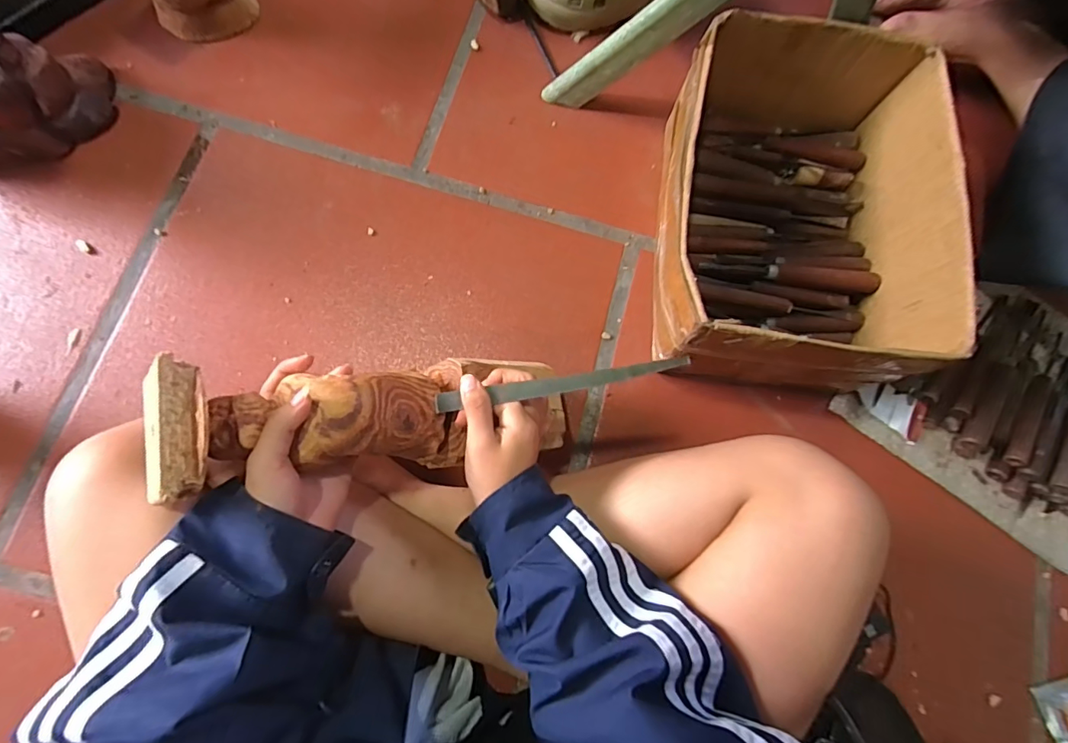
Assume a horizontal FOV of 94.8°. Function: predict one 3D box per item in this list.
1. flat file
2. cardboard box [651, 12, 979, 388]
[{"bbox_3d":[0.019,0.010,0.375,0.192,0.007,0.014,-10,77,4],"label":"flat file"},{"bbox_3d":[0.253,-0.158,0.506,0.257,0.154,0.329,8,76,-2],"label":"cardboard box"}]

